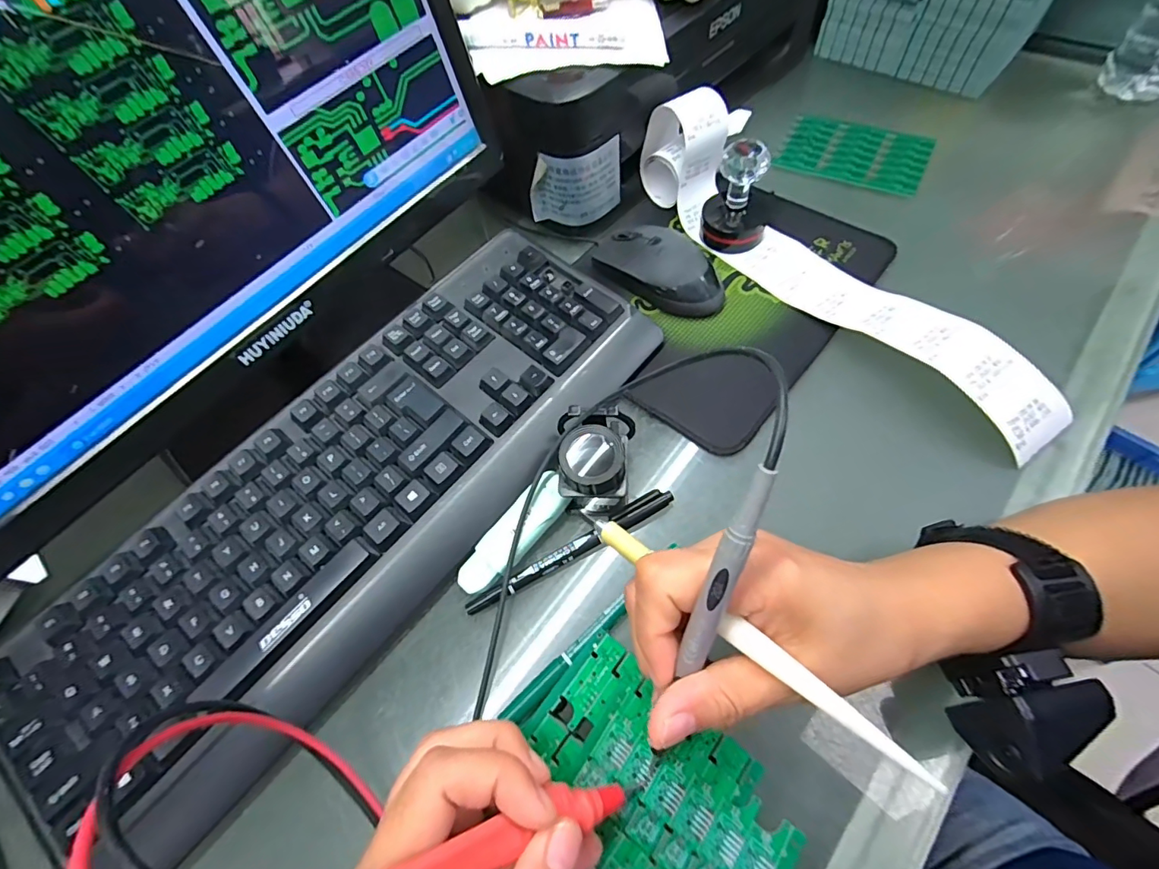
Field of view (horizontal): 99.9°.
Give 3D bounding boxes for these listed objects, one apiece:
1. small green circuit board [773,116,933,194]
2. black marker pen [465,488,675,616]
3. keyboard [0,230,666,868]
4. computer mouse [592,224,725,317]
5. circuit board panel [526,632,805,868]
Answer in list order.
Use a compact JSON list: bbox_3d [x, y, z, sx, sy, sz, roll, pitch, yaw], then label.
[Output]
[{"bbox_3d":[0.255,-0.262,0.455,0.124,0.006,0.081,25,70,20],"label":"small green circuit board"},{"bbox_3d":[-0.005,0.070,0.298,0.139,0.014,0.012,-27,68,-12],"label":"black marker pen"},{"bbox_3d":[-0.134,0.028,0.314,0.158,0.025,0.421,38,70,15],"label":"keyboard"},{"bbox_3d":[0.063,-0.132,0.382,0.106,0.030,0.052,42,71,17],"label":"computer mouse"},{"bbox_3d":[0.011,0.173,0.190,0.105,0.004,0.138,30,68,21],"label":"circuit board panel"}]

